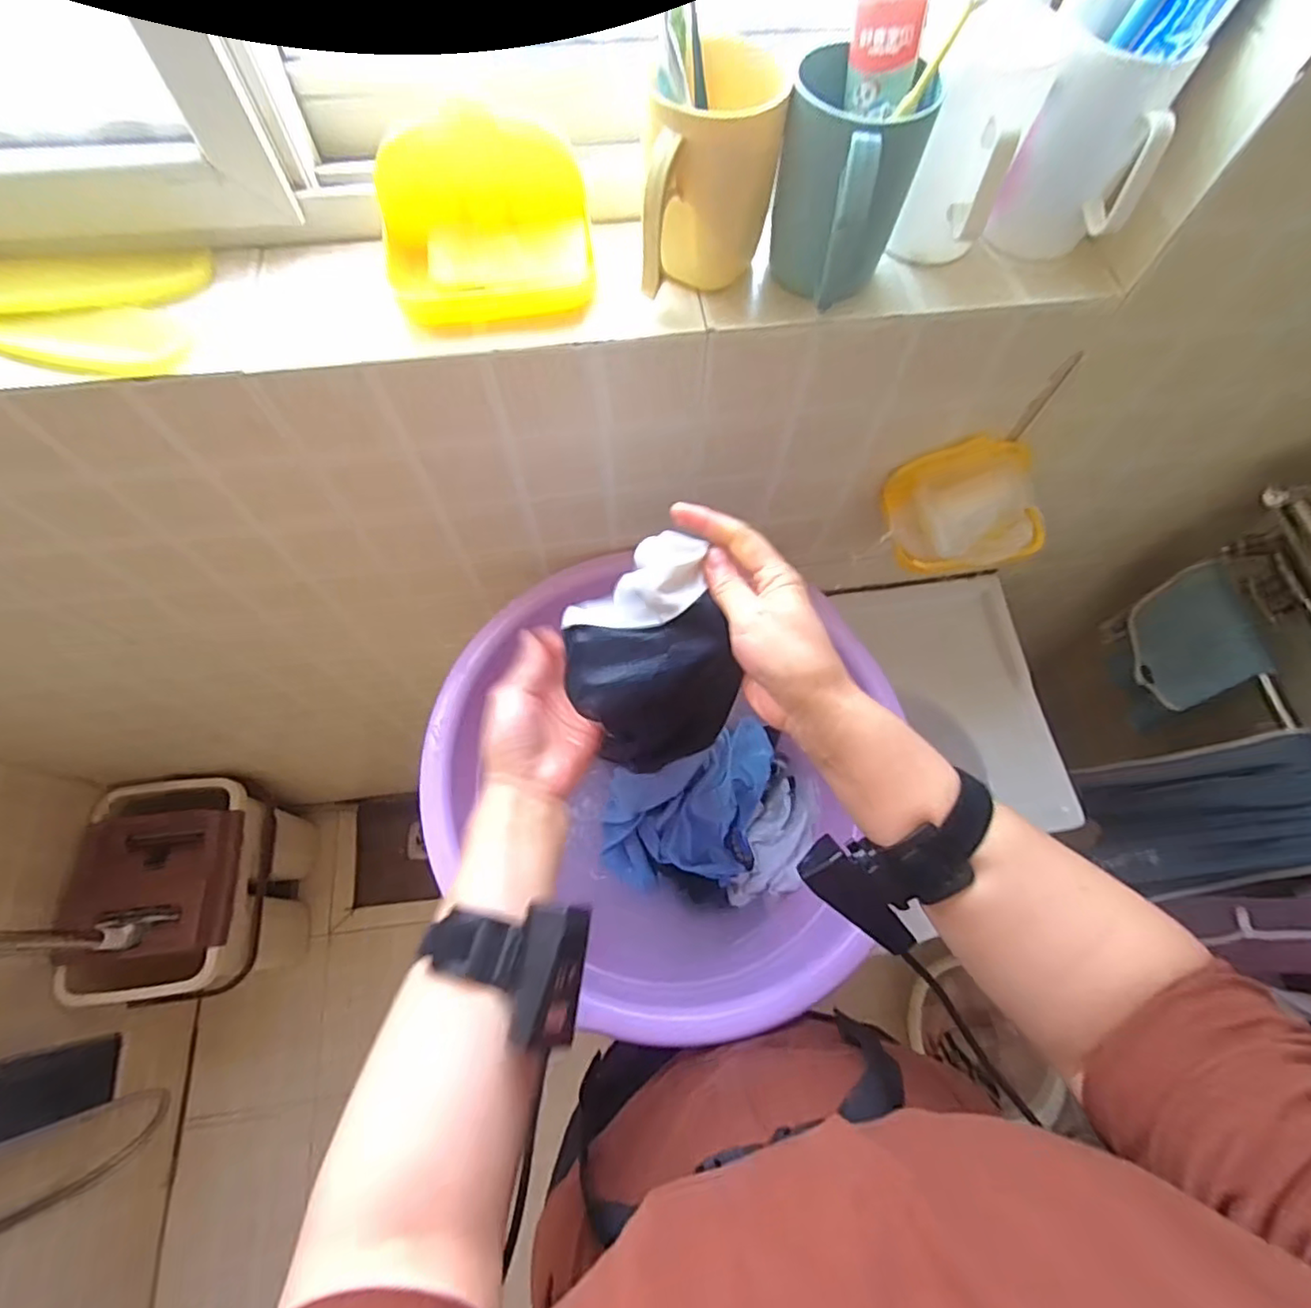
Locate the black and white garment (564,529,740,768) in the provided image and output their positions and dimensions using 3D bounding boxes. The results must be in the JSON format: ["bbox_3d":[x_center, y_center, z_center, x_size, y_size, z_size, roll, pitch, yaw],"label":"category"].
[{"bbox_3d":[-0.004,0.013,0.414,0.091,0.135,0.112,-18,68,-9],"label":"black and white garment"}]

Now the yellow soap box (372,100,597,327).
[{"bbox_3d":[-0.108,-0.276,0.391,0.131,0.075,0.082,-12,67,-7],"label":"yellow soap box"}]

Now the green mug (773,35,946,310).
[{"bbox_3d":[0.114,-0.282,0.380,0.081,0.099,0.102,12,67,3],"label":"green mug"}]

